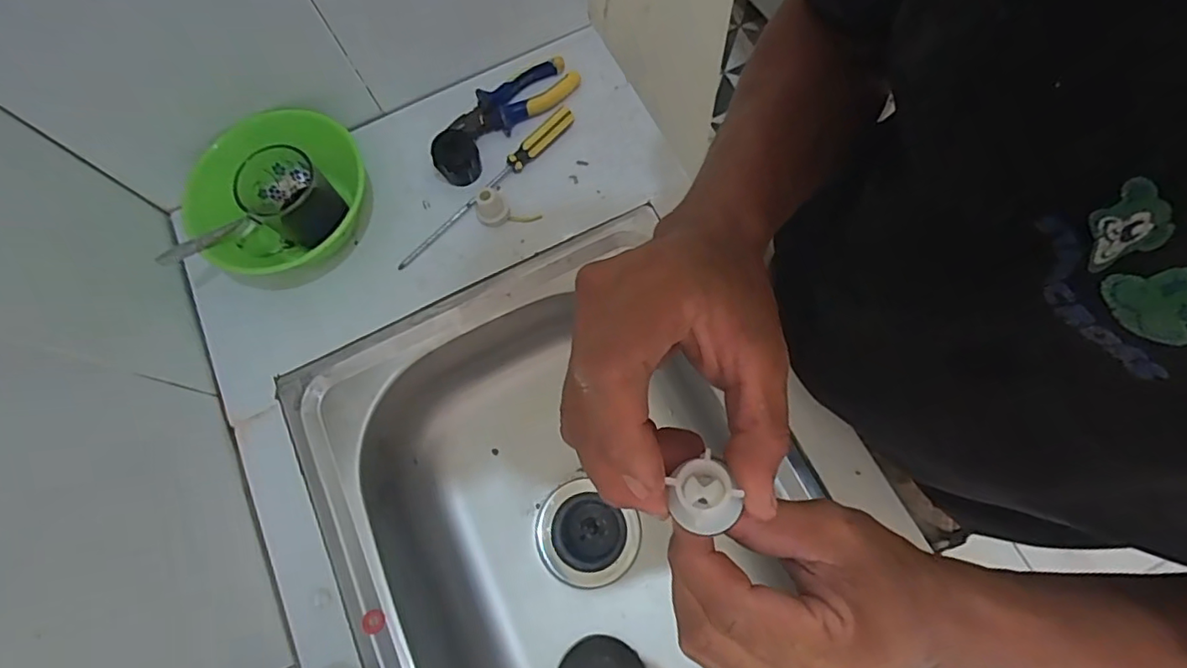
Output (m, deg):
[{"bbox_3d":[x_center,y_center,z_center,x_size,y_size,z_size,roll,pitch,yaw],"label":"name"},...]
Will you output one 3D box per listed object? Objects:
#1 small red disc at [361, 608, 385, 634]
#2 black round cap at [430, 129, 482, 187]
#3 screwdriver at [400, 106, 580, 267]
[{"bbox_3d":[-0.182,0.238,0.475,0.015,0.011,0.018,-29,73,-5],"label":"small red disc"},{"bbox_3d":[-0.139,-0.179,0.578,0.043,0.042,0.044,-1,73,4],"label":"black round cap"},{"bbox_3d":[-0.106,-0.148,0.573,0.232,0.020,0.018,-44,75,-9],"label":"screwdriver"}]

